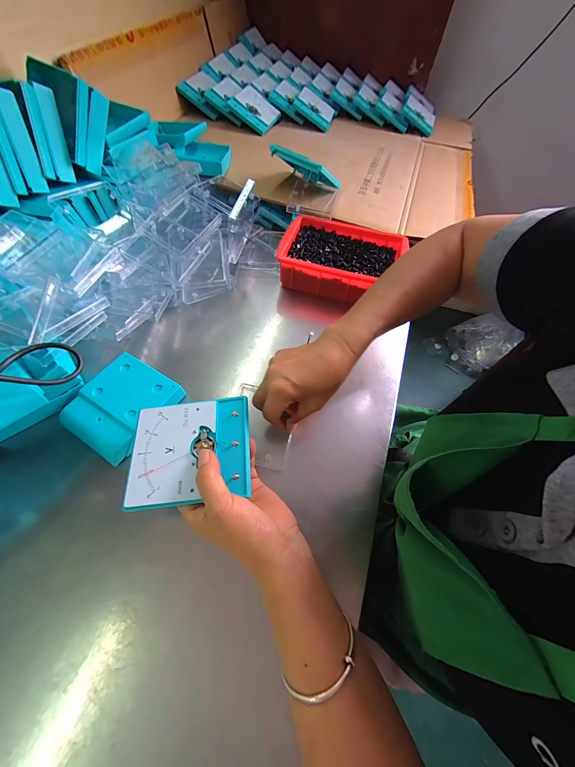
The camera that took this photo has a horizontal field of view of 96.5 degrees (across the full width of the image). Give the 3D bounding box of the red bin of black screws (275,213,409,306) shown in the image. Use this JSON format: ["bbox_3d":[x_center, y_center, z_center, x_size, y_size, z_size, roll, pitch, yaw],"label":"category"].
[{"bbox_3d":[0.094,-0.214,0.451,0.200,0.058,0.135,16,61,7],"label":"red bin of black screws"}]

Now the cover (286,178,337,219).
[{"bbox_3d":[0.048,-0.351,0.488,0.083,0.011,0.096,15,67,-4],"label":"cover"}]

